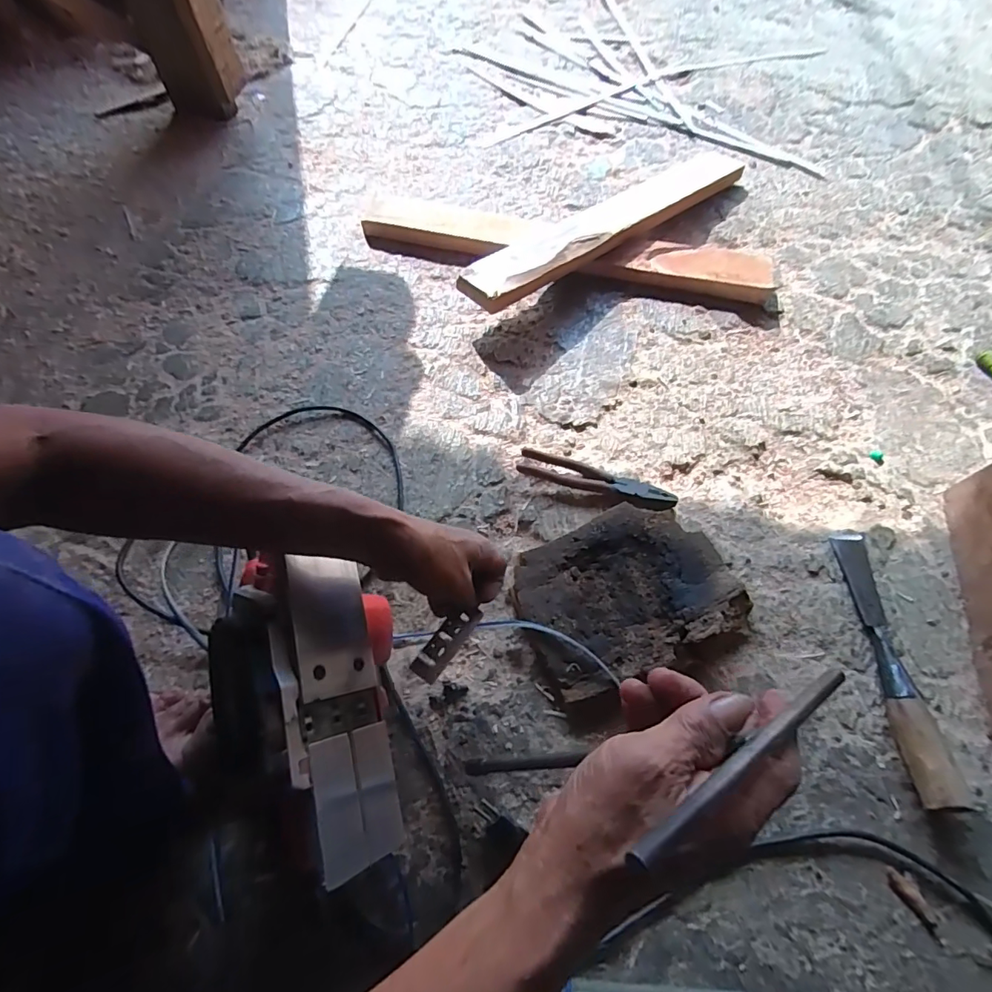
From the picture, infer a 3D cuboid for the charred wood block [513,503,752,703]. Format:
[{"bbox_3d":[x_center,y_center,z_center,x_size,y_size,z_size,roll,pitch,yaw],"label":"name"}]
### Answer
[{"bbox_3d":[0.140,0.106,0.540,0.230,0.041,0.170,-21,64,-14],"label":"charred wood block"}]

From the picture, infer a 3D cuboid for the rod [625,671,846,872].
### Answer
[{"bbox_3d":[0.124,0.117,0.228,0.192,0.008,0.010,-8,58,-38],"label":"rod"}]

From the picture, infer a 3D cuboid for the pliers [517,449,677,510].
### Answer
[{"bbox_3d":[0.125,-0.020,0.615,0.192,0.033,0.048,21,62,9],"label":"pliers"}]

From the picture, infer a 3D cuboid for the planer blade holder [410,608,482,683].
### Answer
[{"bbox_3d":[-0.042,0.128,0.430,0.026,0.007,0.078,36,51,16],"label":"planer blade holder"}]

